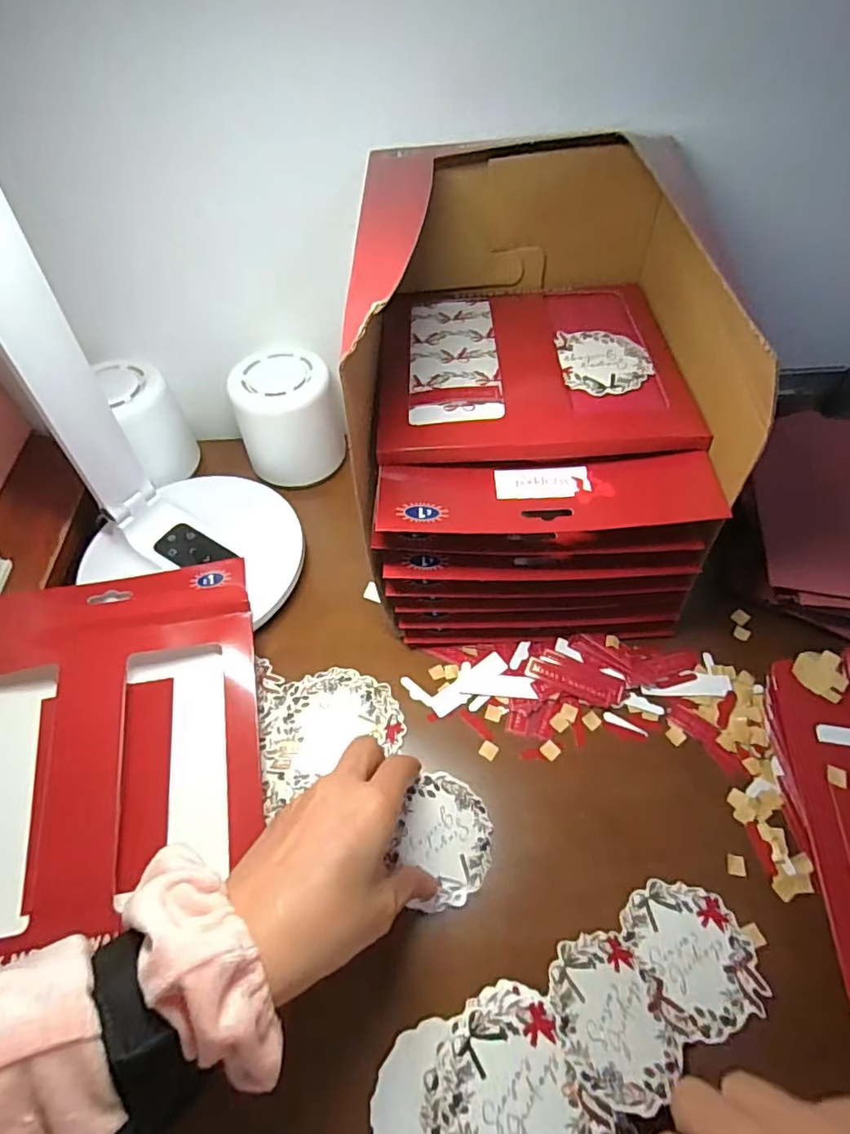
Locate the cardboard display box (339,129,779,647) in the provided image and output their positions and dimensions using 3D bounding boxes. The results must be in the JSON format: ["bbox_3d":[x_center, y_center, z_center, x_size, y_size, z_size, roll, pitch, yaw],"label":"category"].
[{"bbox_3d":[0.066,-0.118,0.392,0.199,0.209,0.249,-2,53,0],"label":"cardboard display box"}]

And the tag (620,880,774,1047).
[{"bbox_3d":[0.141,0.204,0.300,0.063,0.008,0.066,-7,53,-3],"label":"tag"}]

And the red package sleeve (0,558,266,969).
[{"bbox_3d":[-0.202,0.099,0.354,0.190,0.024,0.231,-10,54,-6],"label":"red package sleeve"}]

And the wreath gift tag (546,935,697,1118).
[{"bbox_3d":[0.091,0.216,0.276,0.065,0.004,0.065,-18,54,-40],"label":"wreath gift tag"}]

